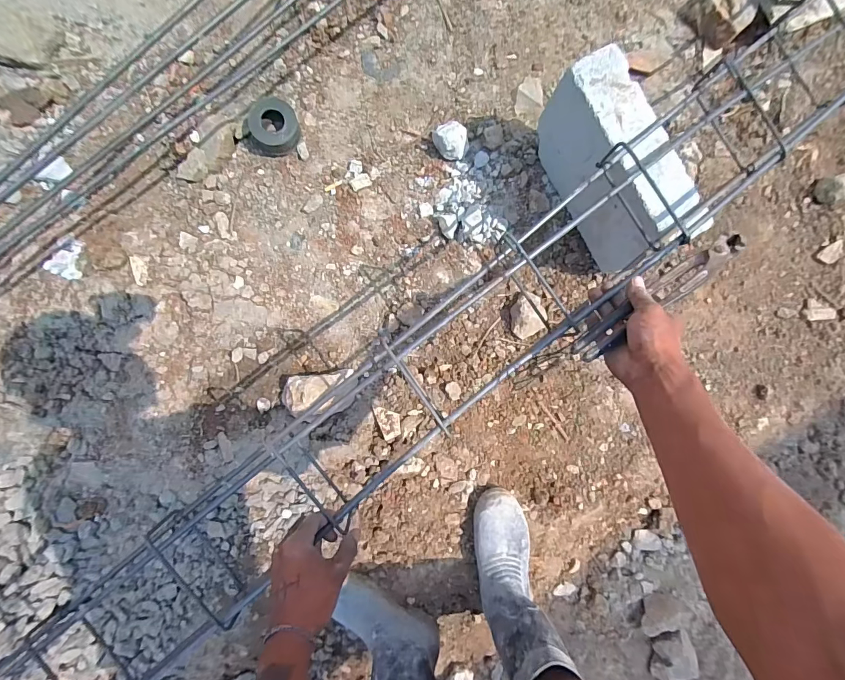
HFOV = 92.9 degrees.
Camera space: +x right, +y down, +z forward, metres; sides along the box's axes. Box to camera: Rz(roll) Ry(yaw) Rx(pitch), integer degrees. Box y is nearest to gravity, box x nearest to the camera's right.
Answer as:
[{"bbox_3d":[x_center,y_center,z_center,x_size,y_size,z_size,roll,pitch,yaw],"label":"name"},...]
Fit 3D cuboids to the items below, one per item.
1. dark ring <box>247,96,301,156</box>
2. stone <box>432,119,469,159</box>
[{"bbox_3d":[-0.263,-0.376,0.718,0.088,0.060,0.089,0,92,0],"label":"dark ring"},{"bbox_3d":[0.052,-0.360,0.721,0.064,0.050,0.051,43,92,-1],"label":"stone"}]

